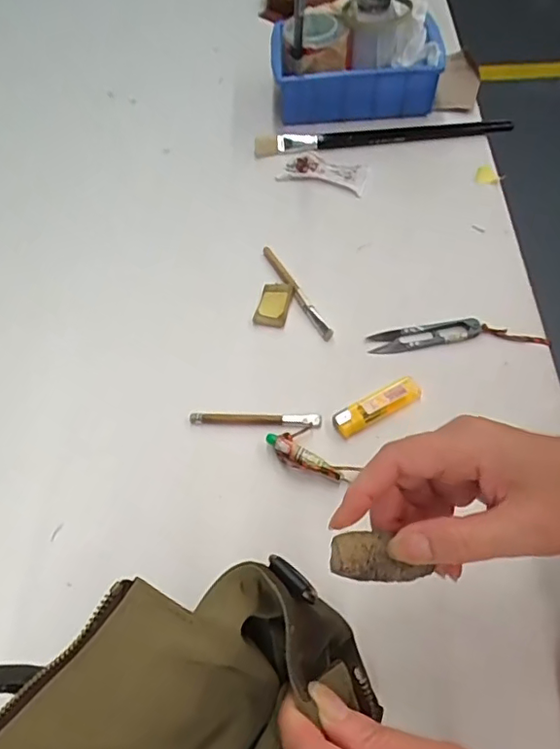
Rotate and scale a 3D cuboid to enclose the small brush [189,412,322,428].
[{"bbox_3d":[-0.022,0.038,0.476,0.112,0.010,0.011,3,58,4],"label":"small brush"}]

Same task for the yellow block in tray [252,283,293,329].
[{"bbox_3d":[-0.006,-0.068,0.536,0.031,0.010,0.046,9,65,14],"label":"yellow block in tray"}]

